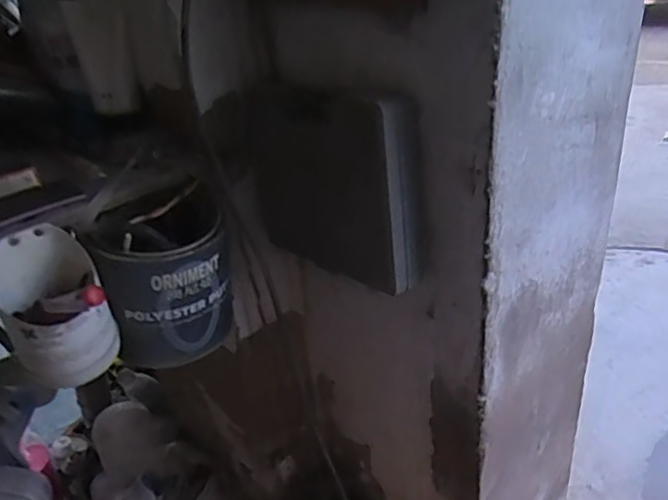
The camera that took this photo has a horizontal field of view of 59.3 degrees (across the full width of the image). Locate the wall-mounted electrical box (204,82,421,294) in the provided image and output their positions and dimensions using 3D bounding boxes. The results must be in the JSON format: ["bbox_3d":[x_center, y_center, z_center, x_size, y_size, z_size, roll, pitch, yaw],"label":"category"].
[{"bbox_3d":[-0.023,-0.073,0.635,0.244,0.186,0.059,20,38,38],"label":"wall-mounted electrical box"}]

